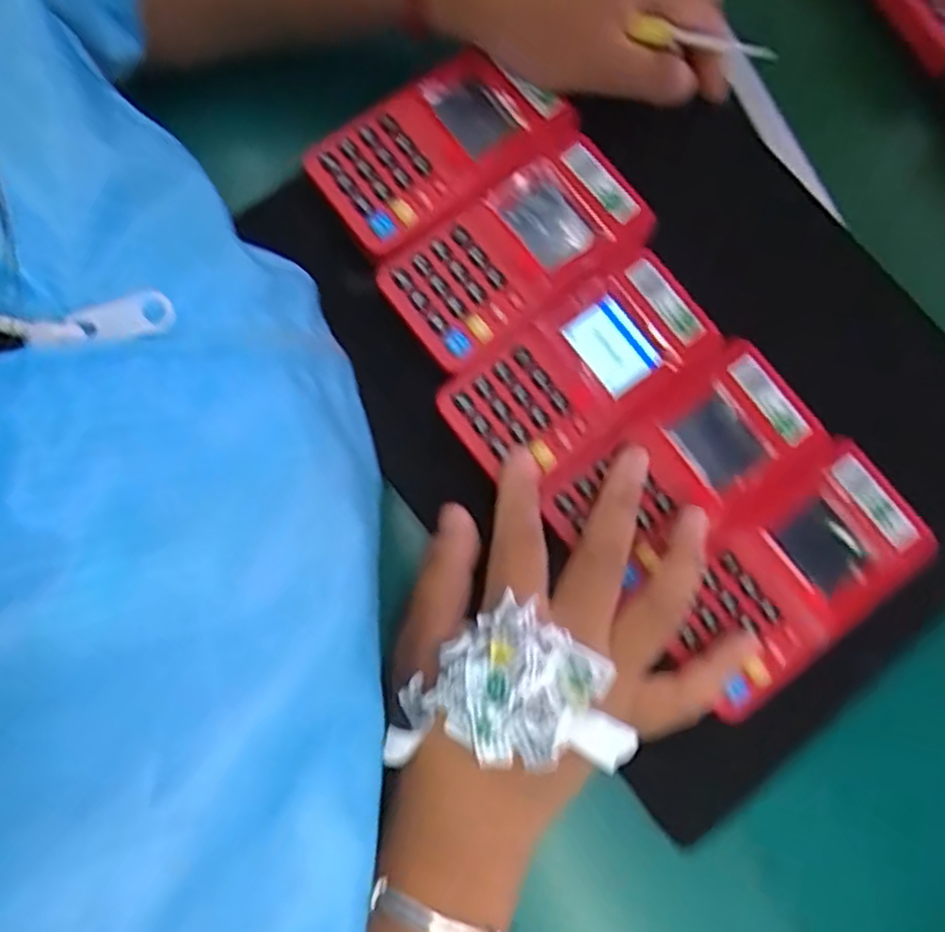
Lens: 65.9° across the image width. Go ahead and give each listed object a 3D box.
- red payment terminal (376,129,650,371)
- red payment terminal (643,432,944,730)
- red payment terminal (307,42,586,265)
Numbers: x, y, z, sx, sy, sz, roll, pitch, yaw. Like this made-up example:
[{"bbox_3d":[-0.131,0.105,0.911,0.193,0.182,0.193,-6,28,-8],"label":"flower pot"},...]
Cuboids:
[{"bbox_3d":[0.021,-0.097,0.330,0.115,0.015,0.062,-36,81,-9],"label":"red payment terminal"},{"bbox_3d":[0.133,0.045,0.305,0.118,0.011,0.064,-37,81,-9],"label":"red payment terminal"},{"bbox_3d":[-0.016,-0.148,0.335,0.111,0.014,0.060,-37,81,-9],"label":"red payment terminal"}]

